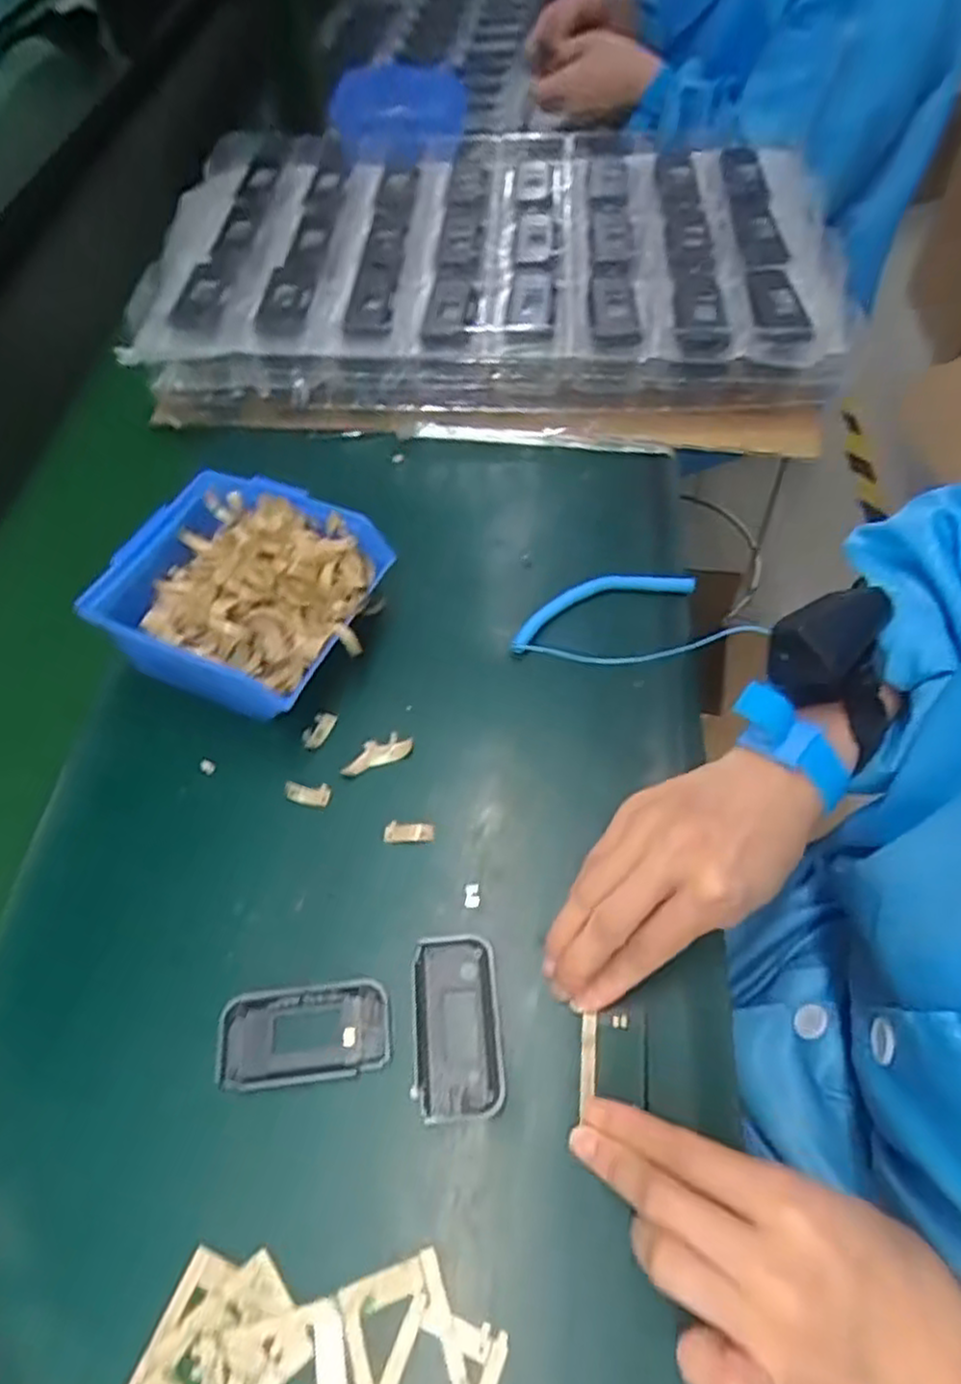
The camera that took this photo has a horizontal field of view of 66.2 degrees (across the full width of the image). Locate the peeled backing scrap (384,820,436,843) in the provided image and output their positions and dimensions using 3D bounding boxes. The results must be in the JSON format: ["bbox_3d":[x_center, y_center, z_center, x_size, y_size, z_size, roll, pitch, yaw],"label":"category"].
[{"bbox_3d":[-0.037,0.073,0.387,0.026,0.004,0.011,-2,57,4],"label":"peeled backing scrap"}]

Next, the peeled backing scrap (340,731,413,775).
[{"bbox_3d":[-0.058,0.033,0.413,0.040,0.004,0.017,-20,58,-8],"label":"peeled backing scrap"}]

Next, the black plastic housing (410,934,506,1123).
[{"bbox_3d":[-0.011,0.149,0.332,0.039,0.008,0.075,-4,57,2],"label":"black plastic housing"}]

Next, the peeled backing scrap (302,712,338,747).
[{"bbox_3d":[-0.093,0.021,0.422,0.014,0.004,0.024,19,61,17],"label":"peeled backing scrap"}]

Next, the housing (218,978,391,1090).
[{"bbox_3d":[-0.079,0.154,0.332,0.074,0.008,0.039,-8,57,0],"label":"housing"}]

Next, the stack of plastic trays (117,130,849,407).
[{"bbox_3d":[0.007,-0.349,0.614,0.521,0.086,0.307,-1,57,5],"label":"stack of plastic trays"}]

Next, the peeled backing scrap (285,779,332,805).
[{"bbox_3d":[-0.094,0.054,0.401,0.025,0.004,0.012,5,58,8],"label":"peeled backing scrap"}]

